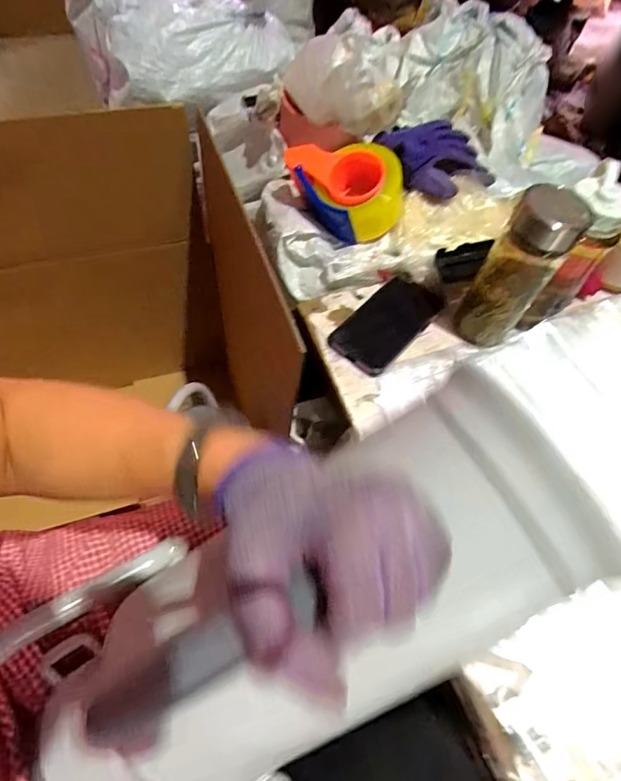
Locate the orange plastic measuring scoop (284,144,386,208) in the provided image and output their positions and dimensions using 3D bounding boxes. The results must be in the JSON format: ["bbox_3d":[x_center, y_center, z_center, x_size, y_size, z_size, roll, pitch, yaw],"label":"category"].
[{"bbox_3d":[0.029,-0.294,0.634,0.149,0.059,0.075,21,59,8],"label":"orange plastic measuring scoop"}]

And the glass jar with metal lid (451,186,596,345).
[{"bbox_3d":[0.234,-0.133,0.531,0.060,0.196,0.062,2,58,-4],"label":"glass jar with metal lid"}]

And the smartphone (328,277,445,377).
[{"bbox_3d":[0.105,-0.093,0.608,0.083,0.013,0.168,39,63,17],"label":"smartphone"}]

